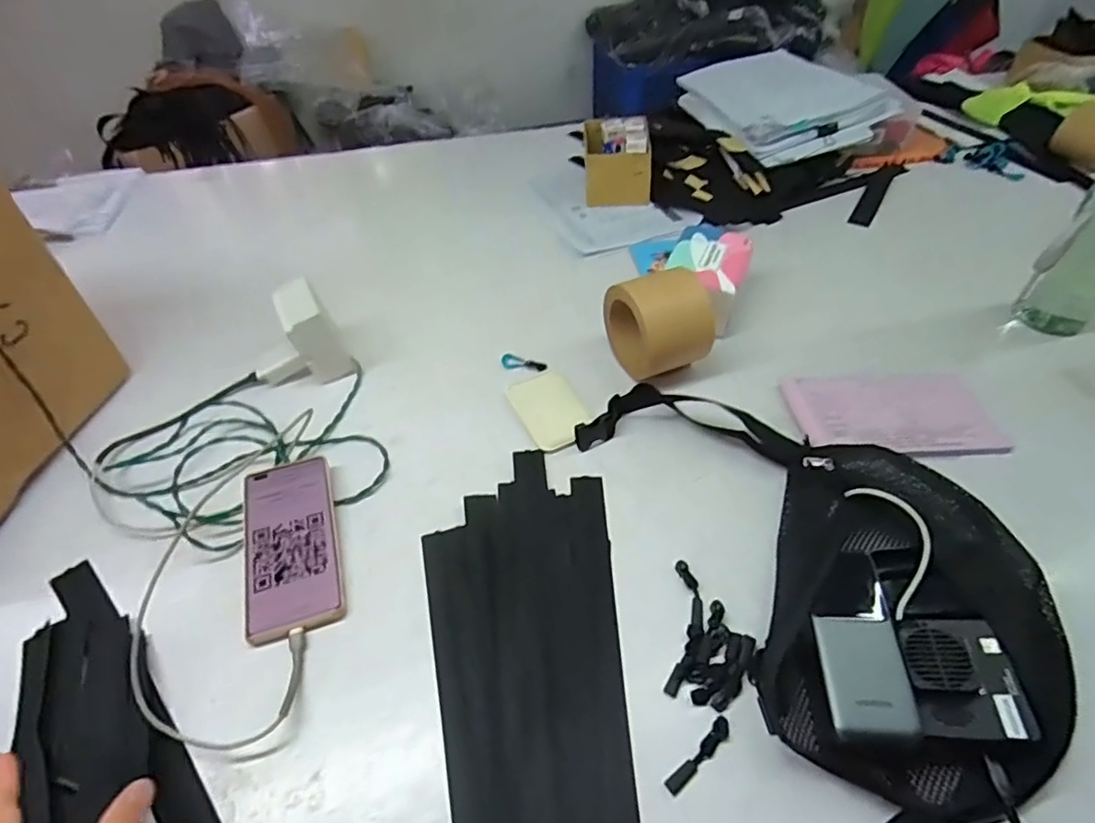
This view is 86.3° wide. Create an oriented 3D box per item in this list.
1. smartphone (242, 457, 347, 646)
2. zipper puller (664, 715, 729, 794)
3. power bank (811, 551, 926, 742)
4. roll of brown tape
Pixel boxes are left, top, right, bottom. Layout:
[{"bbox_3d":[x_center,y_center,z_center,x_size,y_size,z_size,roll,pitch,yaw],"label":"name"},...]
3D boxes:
[{"bbox_3d":[-0.226,0.115,0.517,0.077,0.016,0.167,-15,49,-12],"label":"smartphone"},{"bbox_3d":[0.104,0.234,0.399,0.059,0.007,0.012,-32,54,-25],"label":"zipper puller"},{"bbox_3d":[0.216,0.158,0.407,0.054,0.025,0.124,2,48,4],"label":"power bank"},{"bbox_3d":[0.119,-0.095,0.632,0.077,0.114,0.110,-19,50,-16],"label":"roll of brown tape"}]

